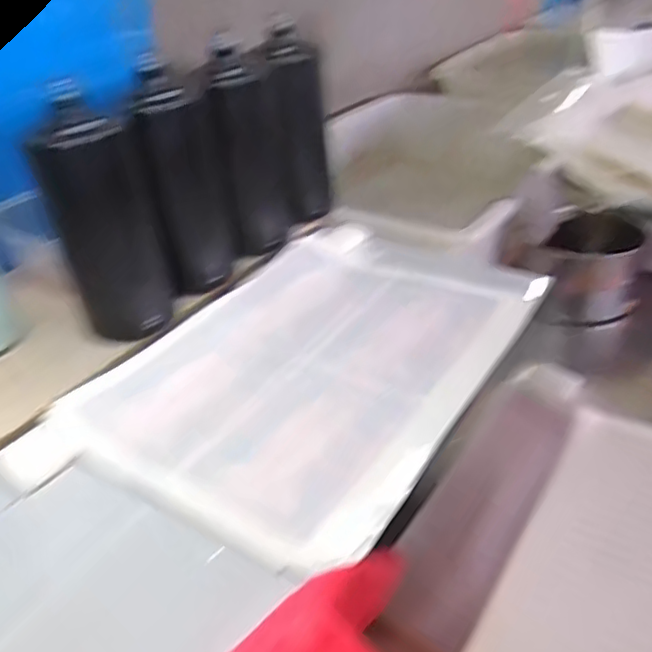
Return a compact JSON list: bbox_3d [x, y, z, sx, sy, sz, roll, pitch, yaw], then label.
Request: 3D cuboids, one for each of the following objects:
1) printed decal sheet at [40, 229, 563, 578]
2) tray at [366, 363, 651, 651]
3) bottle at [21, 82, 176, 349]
[{"bbox_3d":[0.004,0.007,0.496,0.248,0.010,0.360,19,42,29],"label":"printed decal sheet"},{"bbox_3d":[0.235,0.203,0.500,0.312,0.057,0.291,31,73,19],"label":"tray"},{"bbox_3d":[-0.173,-0.080,0.489,0.070,0.183,0.059,0,36,6],"label":"bottle"}]

